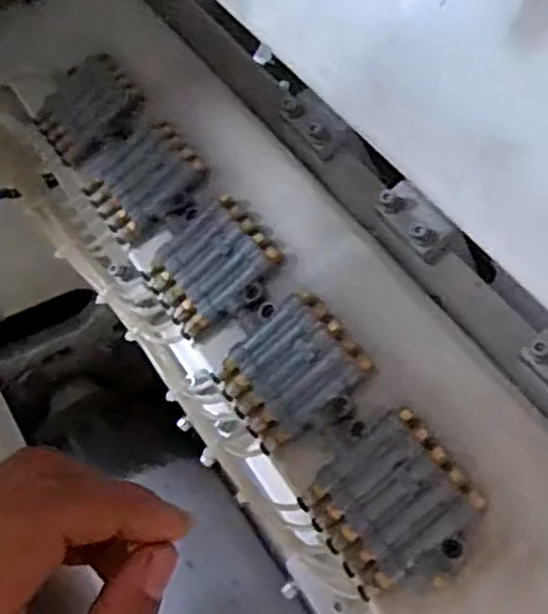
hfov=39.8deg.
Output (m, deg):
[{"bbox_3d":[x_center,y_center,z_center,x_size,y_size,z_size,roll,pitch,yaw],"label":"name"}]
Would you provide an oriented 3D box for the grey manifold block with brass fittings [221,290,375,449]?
[{"bbox_3d":[0.012,0.043,0.507,0.090,0.025,0.080,-44,59,7],"label":"grey manifold block with brass fittings"}]

